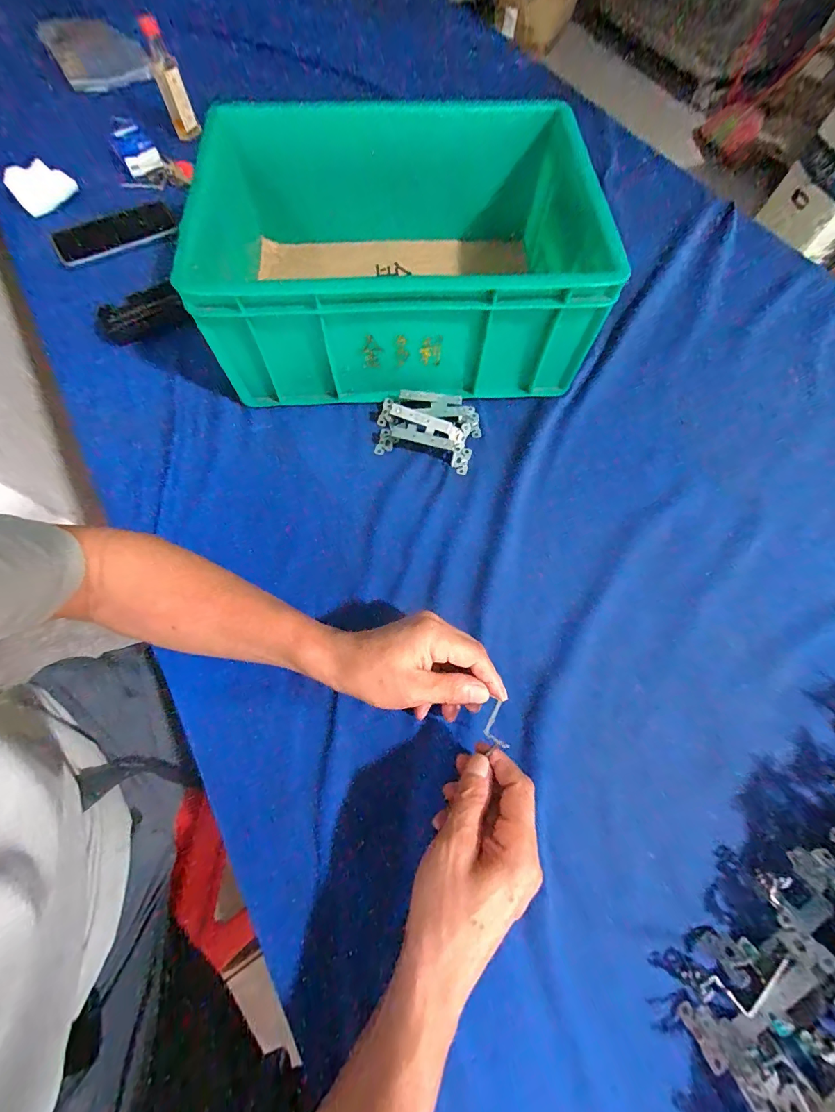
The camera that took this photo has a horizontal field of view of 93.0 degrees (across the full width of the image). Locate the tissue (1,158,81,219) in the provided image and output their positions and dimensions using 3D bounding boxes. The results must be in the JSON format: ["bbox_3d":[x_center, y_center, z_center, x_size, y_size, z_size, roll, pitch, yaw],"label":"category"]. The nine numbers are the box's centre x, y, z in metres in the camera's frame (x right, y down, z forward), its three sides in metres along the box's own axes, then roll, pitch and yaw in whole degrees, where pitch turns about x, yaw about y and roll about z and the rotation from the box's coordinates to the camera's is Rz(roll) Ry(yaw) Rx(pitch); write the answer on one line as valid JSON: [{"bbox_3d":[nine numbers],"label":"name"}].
[{"bbox_3d":[-0.539,-0.531,0.570,0.081,0.055,0.037,-17,70,-8],"label":"tissue"}]

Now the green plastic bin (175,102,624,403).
[{"bbox_3d":[-0.020,-0.350,0.470,0.395,0.153,0.316,-3,68,-3],"label":"green plastic bin"}]

